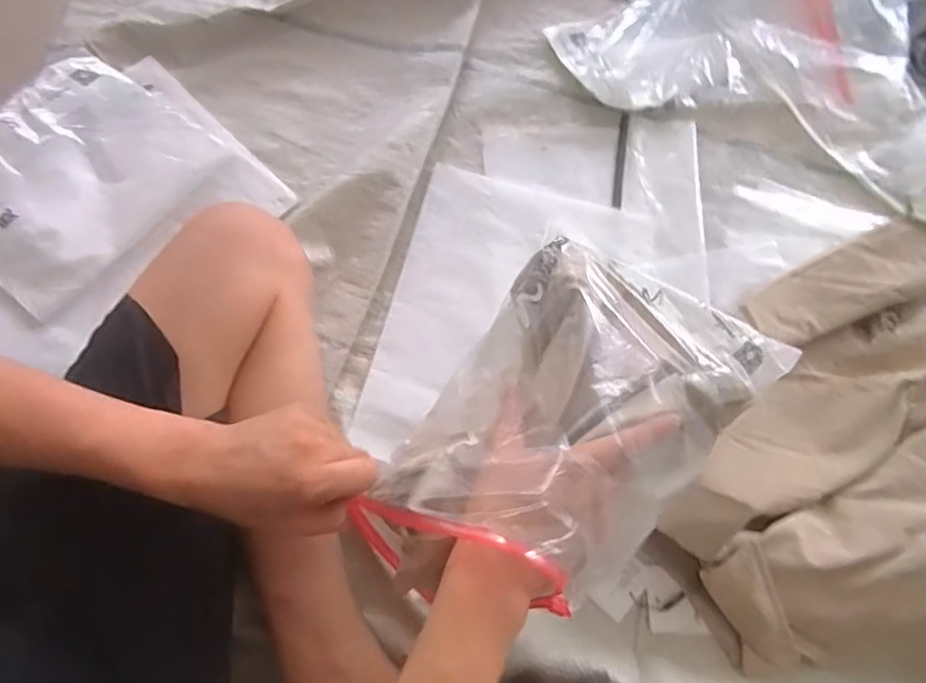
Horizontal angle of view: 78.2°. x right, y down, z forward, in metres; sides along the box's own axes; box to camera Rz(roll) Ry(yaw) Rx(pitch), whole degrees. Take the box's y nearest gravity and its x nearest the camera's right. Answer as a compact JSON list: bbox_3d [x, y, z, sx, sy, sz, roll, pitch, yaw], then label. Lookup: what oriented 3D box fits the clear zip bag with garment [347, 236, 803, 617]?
[{"bbox_3d":[0.089,0.058,0.462,0.355,0.077,0.227,-43,77,-16],"label":"clear zip bag with garment"}]

